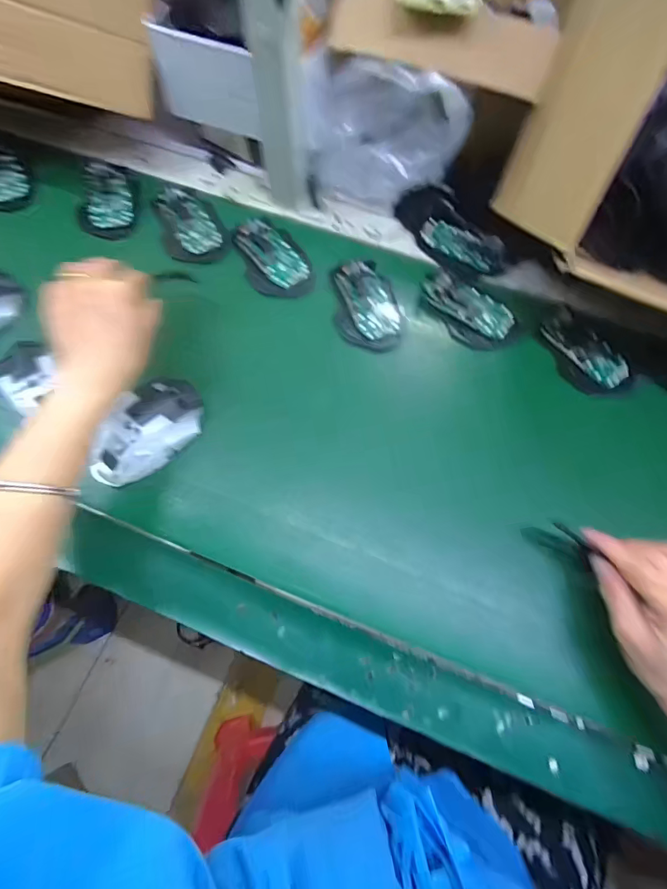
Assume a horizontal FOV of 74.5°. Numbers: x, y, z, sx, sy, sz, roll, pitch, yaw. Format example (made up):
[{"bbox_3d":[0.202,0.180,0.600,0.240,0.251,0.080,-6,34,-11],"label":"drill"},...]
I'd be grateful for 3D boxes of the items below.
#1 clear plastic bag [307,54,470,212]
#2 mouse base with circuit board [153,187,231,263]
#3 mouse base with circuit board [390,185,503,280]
[{"bbox_3d":[0.056,-0.347,0.487,0.174,0.135,0.074,13,67,3],"label":"clear plastic bag"},{"bbox_3d":[-0.168,-0.258,0.516,0.070,0.020,0.108,-23,70,-11],"label":"mouse base with circuit board"},{"bbox_3d":[0.136,-0.254,0.524,0.069,0.018,0.145,-28,71,-13],"label":"mouse base with circuit board"}]

